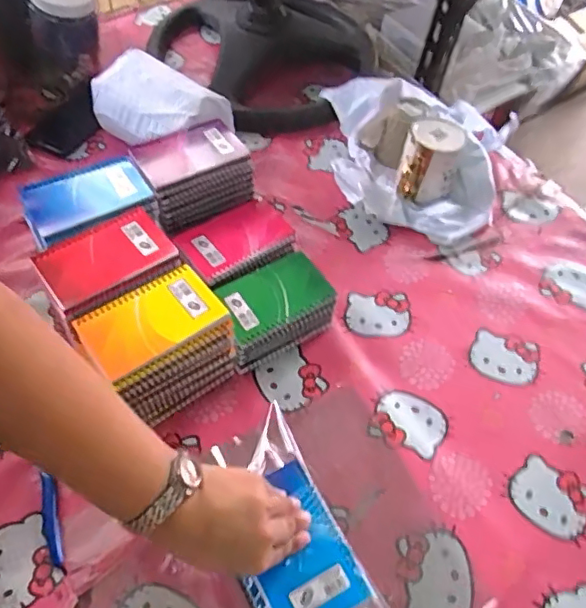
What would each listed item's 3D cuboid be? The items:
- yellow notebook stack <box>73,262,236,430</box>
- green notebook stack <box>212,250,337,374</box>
[{"bbox_3d":[-0.141,0.049,0.597,0.134,0.108,0.098,-31,61,-24],"label":"yellow notebook stack"},{"bbox_3d":[-0.025,0.005,0.669,0.131,0.057,0.099,-24,58,-20],"label":"green notebook stack"}]

